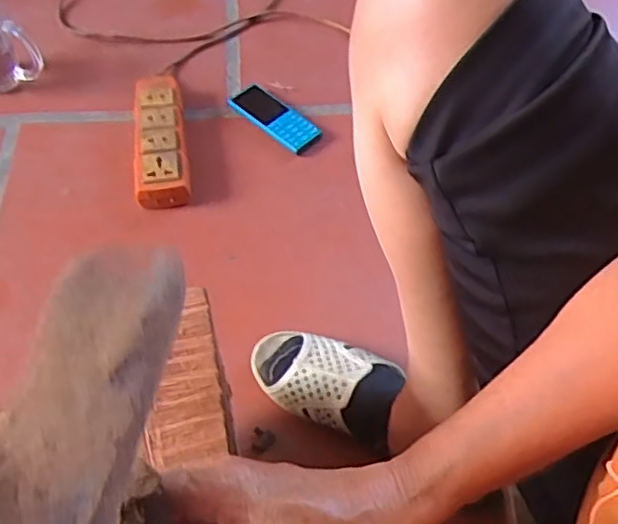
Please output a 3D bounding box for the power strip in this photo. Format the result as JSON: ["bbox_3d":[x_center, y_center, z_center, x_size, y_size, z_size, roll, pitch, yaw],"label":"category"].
[{"bbox_3d":[-0.184,-0.156,0.796,0.058,0.034,0.202,-6,55,-6],"label":"power strip"}]

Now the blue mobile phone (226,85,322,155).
[{"bbox_3d":[-0.045,-0.189,0.843,0.128,0.010,0.051,37,61,23],"label":"blue mobile phone"}]

